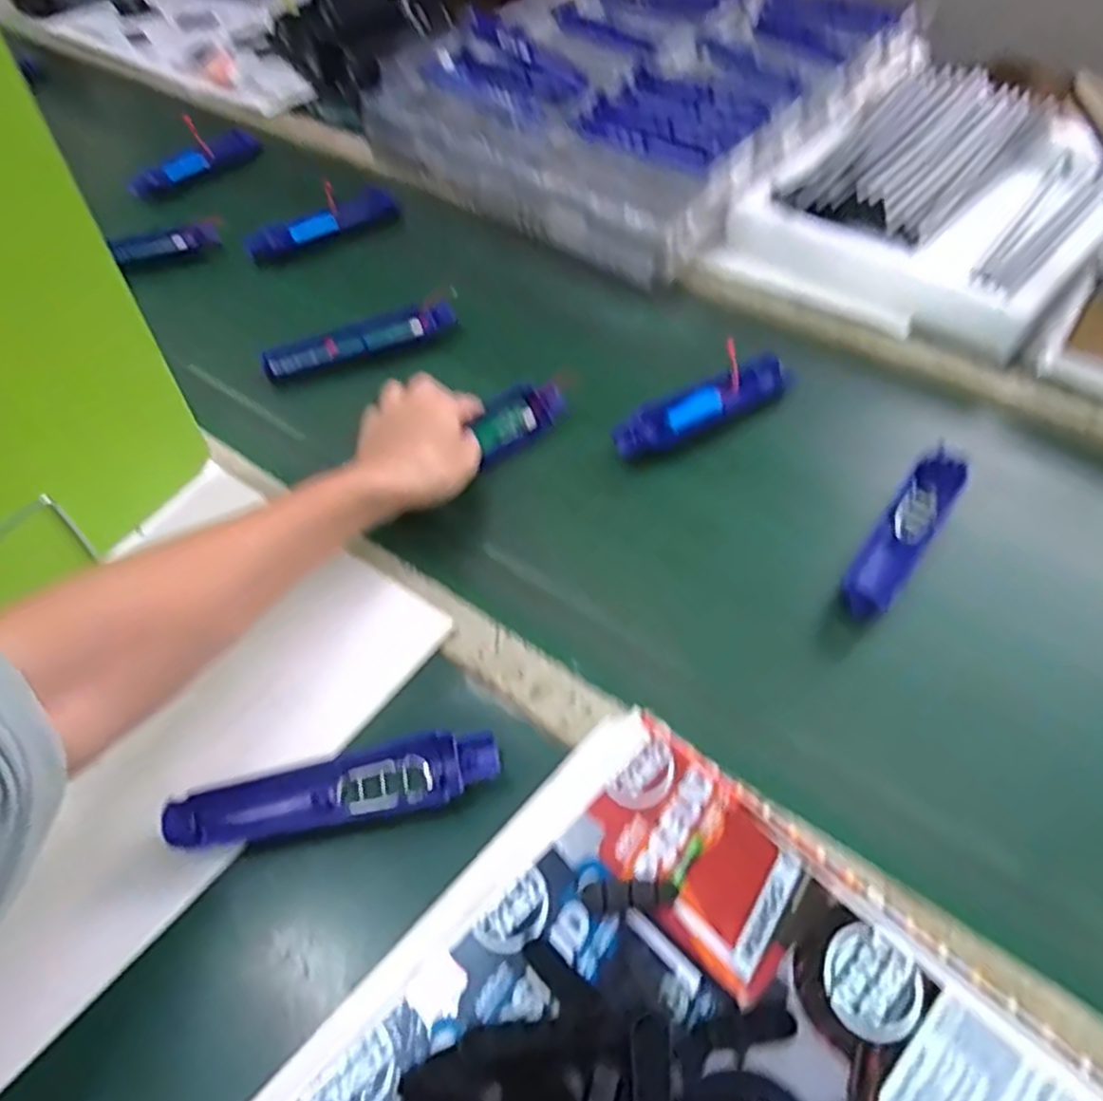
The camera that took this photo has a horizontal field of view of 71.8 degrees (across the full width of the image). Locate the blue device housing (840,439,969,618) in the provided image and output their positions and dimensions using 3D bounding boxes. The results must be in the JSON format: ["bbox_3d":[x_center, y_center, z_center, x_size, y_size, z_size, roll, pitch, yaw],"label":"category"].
[{"bbox_3d":[0.246,-0.011,0.533,0.034,0.028,0.167,32,58,22],"label":"blue device housing"}]

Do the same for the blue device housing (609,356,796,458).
[{"bbox_3d":[0.123,-0.115,0.612,0.171,0.027,0.037,-26,56,-19],"label":"blue device housing"}]

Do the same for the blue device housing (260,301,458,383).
[{"bbox_3d":[-0.167,-0.186,0.670,0.170,0.022,0.027,-19,55,-14],"label":"blue device housing"}]

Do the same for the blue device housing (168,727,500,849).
[{"bbox_3d":[-0.116,0.130,0.416,0.172,0.019,0.037,-9,53,-7],"label":"blue device housing"}]

